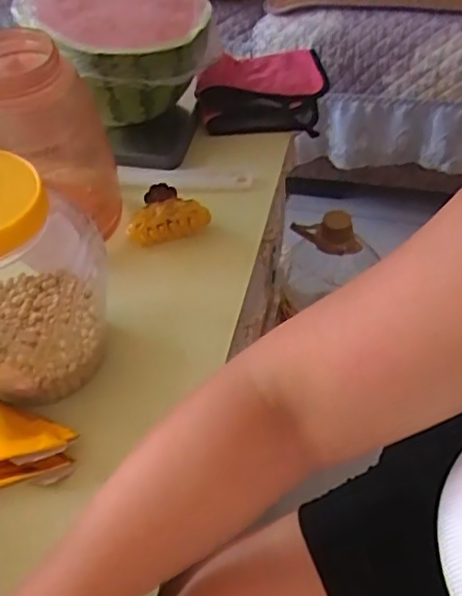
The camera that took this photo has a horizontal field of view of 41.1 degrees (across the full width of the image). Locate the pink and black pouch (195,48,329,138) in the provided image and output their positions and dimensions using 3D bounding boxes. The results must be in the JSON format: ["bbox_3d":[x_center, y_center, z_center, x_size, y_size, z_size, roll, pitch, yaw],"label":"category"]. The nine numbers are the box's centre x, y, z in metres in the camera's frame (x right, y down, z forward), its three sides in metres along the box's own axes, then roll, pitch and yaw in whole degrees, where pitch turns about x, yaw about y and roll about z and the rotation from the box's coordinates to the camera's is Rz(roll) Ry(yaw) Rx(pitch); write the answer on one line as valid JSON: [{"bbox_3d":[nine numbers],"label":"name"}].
[{"bbox_3d":[0.040,-0.268,0.782,0.170,0.054,0.146,-8,49,-4],"label":"pink and black pouch"}]

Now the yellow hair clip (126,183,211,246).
[{"bbox_3d":[-0.066,-0.088,0.636,0.083,0.034,0.051,-13,50,-8],"label":"yellow hair clip"}]

